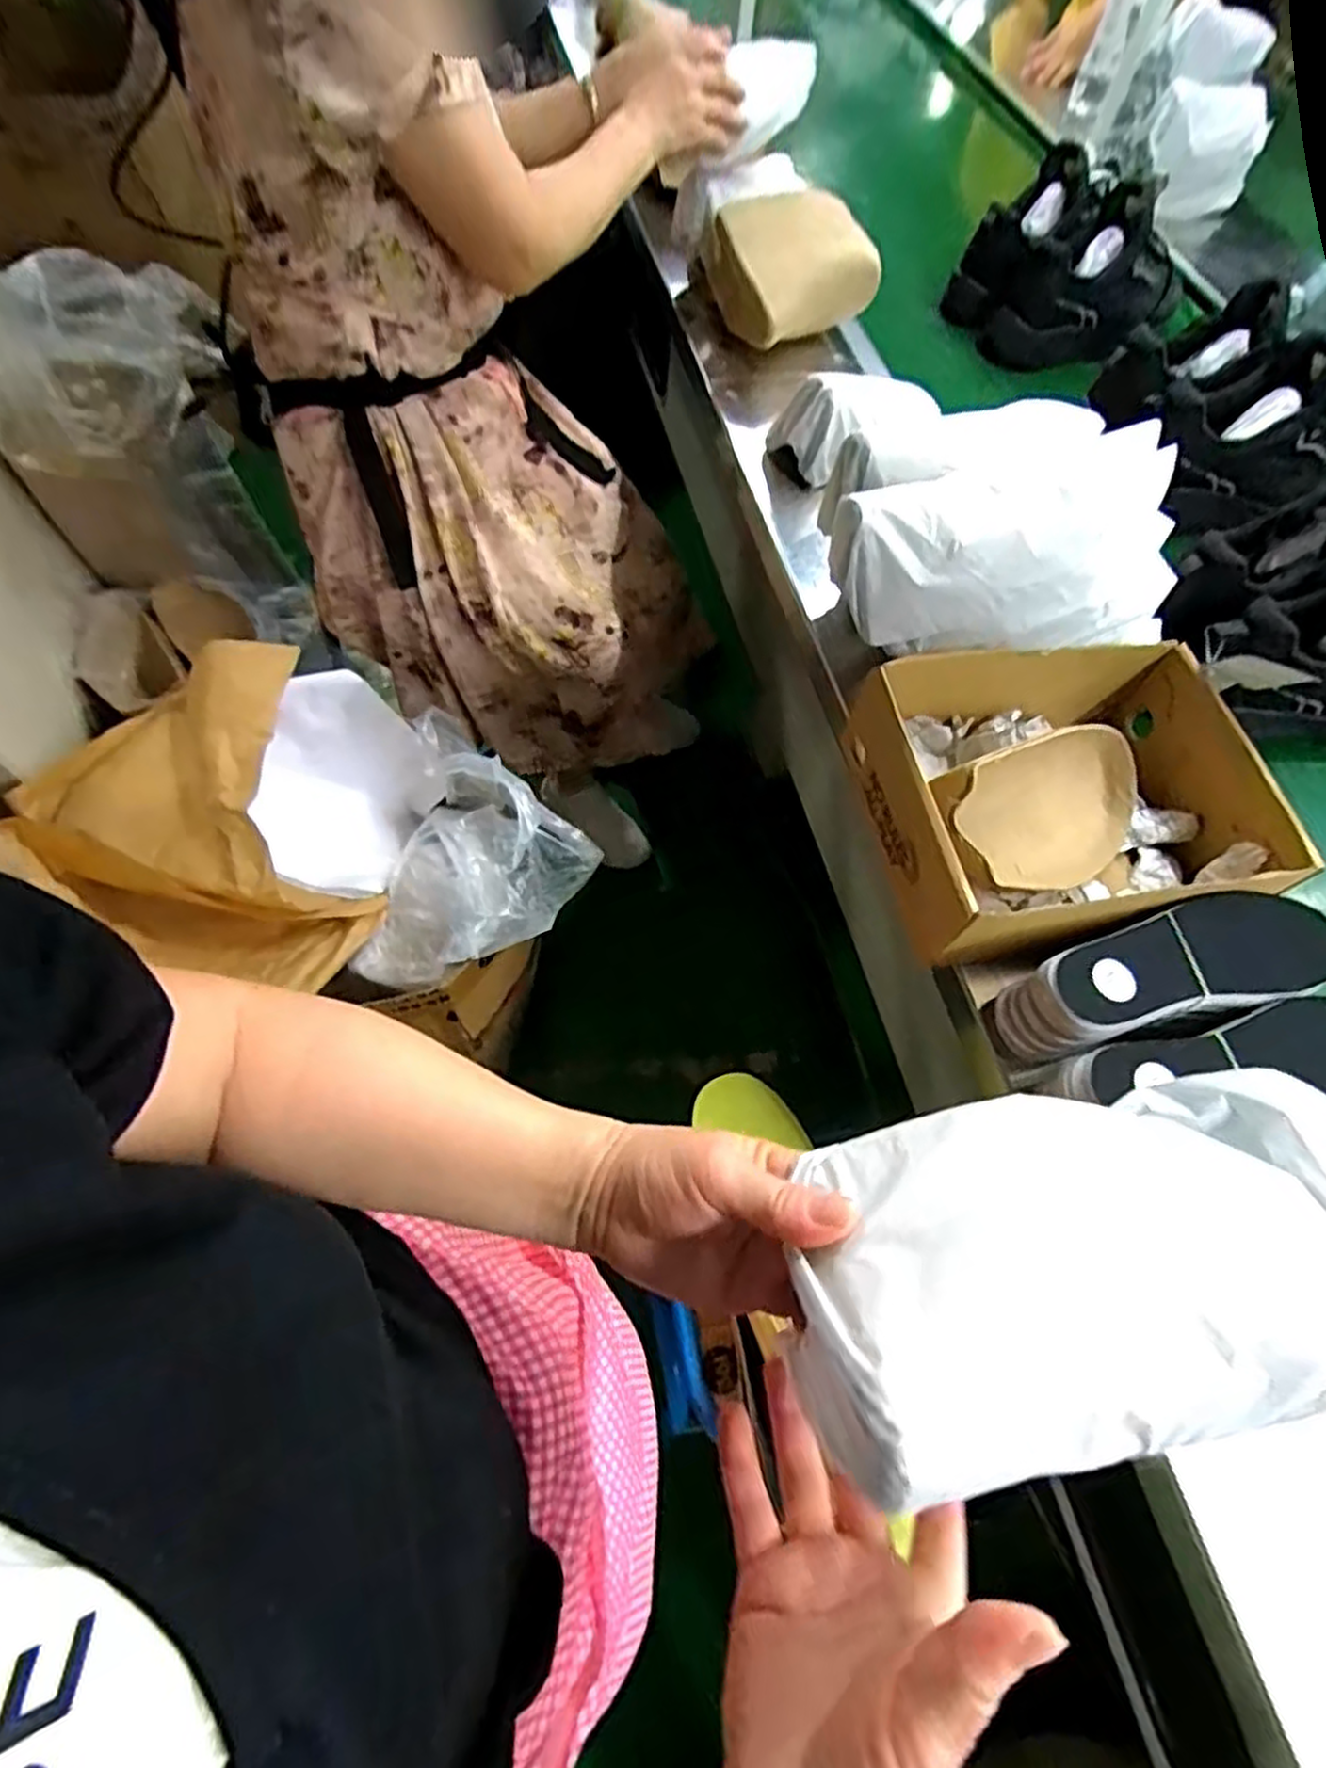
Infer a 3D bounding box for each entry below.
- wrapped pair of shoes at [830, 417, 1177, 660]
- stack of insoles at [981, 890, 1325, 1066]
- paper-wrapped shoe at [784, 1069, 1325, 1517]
[{"bbox_3d":[0.260,-0.243,0.561,0.261,0.100,0.106,-12,65,-8],"label":"wrapped pair of shoes"},{"bbox_3d":[0.332,0.067,0.509,0.207,0.072,0.073,-15,65,-10],"label":"stack of insoles"},{"bbox_3d":[0.158,0.127,0.259,0.227,0.050,0.110,-9,64,-10],"label":"paper-wrapped shoe"}]

